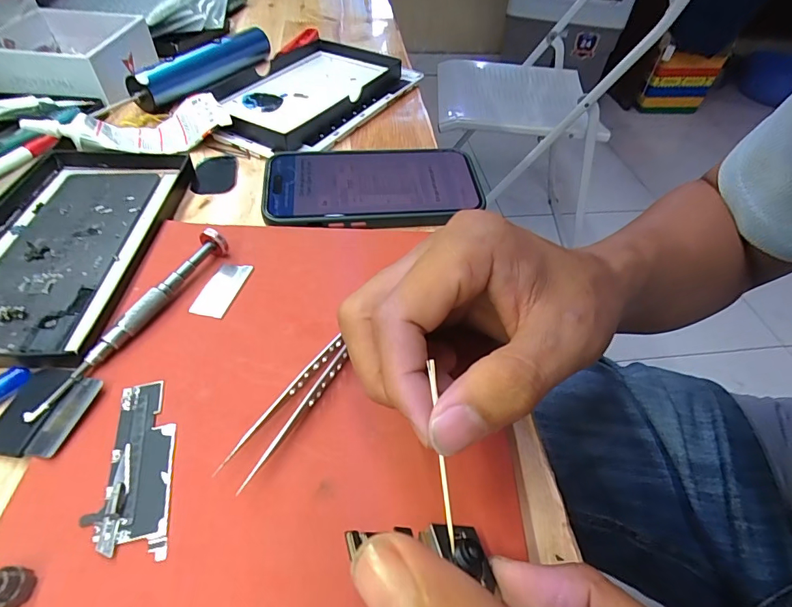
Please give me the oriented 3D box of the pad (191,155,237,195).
[{"bbox_3d":[-0.135,-0.095,0.323,0.029,0.006,0.045,-7,51,-7],"label":"pad"}]

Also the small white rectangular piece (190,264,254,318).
[{"bbox_3d":[-0.095,-0.008,0.239,0.018,0.004,0.039,17,51,1],"label":"small white rectangular piece"}]

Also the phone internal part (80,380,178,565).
[{"bbox_3d":[-0.105,0.063,0.174,0.027,0.004,0.072,-10,51,-10],"label":"phone internal part"}]

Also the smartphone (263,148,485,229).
[{"bbox_3d":[-0.015,-0.083,0.302,0.146,0.011,0.074,-4,50,-5],"label":"smartphone"}]

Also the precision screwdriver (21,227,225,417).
[{"bbox_3d":[-0.127,0.006,0.216,0.012,0.017,0.119,20,52,14],"label":"precision screwdriver"}]

